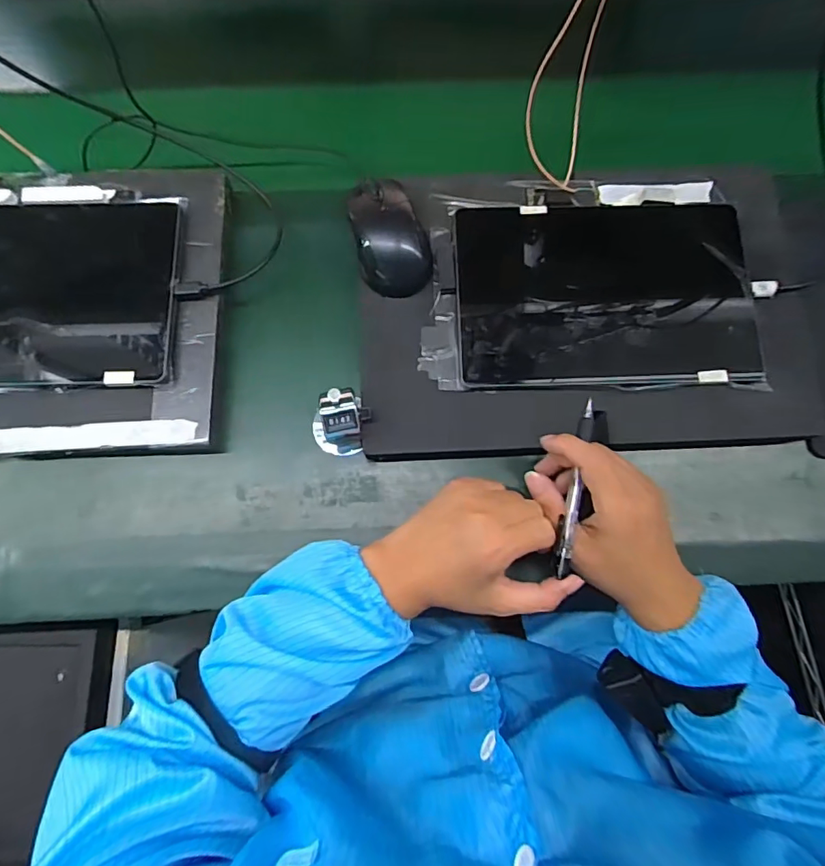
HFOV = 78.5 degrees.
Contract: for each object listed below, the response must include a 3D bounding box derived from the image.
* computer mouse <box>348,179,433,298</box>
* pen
[{"bbox_3d":[-0.020,-0.173,0.445,0.060,0.034,0.097,-15,77,-4],"label":"computer mouse"},{"bbox_3d":[0.122,0.039,0.376,0.011,0.012,0.131,13,79,4],"label":"pen"}]

